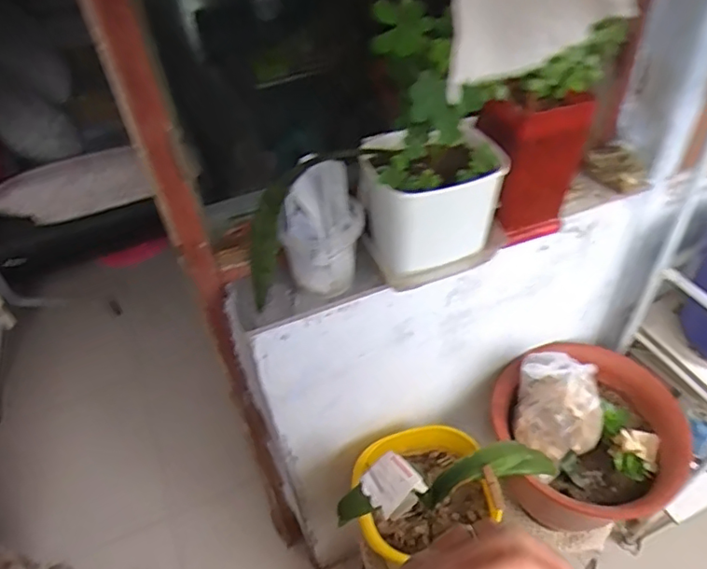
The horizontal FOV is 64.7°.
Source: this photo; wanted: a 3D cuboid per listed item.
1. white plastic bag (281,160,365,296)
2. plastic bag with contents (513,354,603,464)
[{"bbox_3d":[-0.037,-0.058,0.690,0.065,0.173,0.090,23,51,26],"label":"white plastic bag"},{"bbox_3d":[0.346,0.196,0.930,0.141,0.153,0.137,6,45,11],"label":"plastic bag with contents"}]

